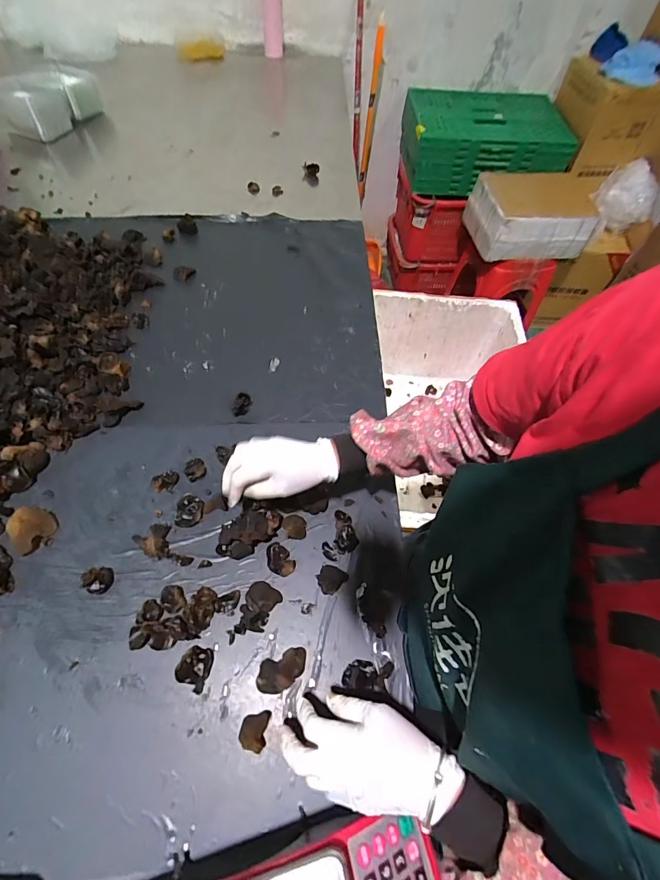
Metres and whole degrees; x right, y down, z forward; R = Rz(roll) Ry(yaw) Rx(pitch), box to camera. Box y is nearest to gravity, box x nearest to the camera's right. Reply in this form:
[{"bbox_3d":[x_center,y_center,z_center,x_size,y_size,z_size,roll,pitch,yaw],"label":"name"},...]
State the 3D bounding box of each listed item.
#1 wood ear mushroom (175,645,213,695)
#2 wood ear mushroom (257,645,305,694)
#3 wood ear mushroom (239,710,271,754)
[{"bbox_3d":[-0.159,0.267,0.452,0.035,0.015,0.043,18,60,7],"label":"wood ear mushroom"},{"bbox_3d":[-0.056,0.272,0.454,0.061,0.014,0.036,-17,62,-13],"label":"wood ear mushroom"},{"bbox_3d":[-0.083,0.318,0.422,0.029,0.026,0.034,8,60,1],"label":"wood ear mushroom"}]

